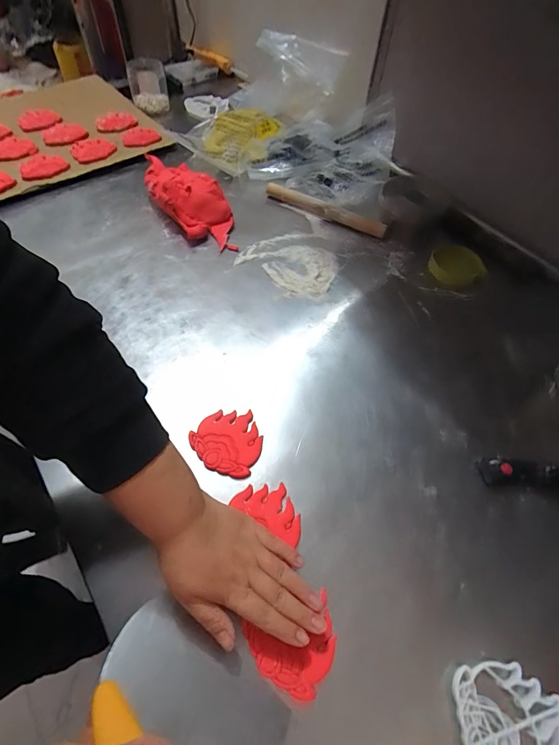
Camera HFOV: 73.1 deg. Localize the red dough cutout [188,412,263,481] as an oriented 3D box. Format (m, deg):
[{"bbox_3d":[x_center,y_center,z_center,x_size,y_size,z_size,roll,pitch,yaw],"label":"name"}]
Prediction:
[{"bbox_3d":[-0.062,0.079,0.448,0.080,0.008,0.079,1,56,-1],"label":"red dough cutout"}]

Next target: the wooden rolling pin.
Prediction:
[{"bbox_3d":[0.080,-0.299,0.693,0.237,0.026,0.023,27,59,15],"label":"wooden rolling pin"}]

